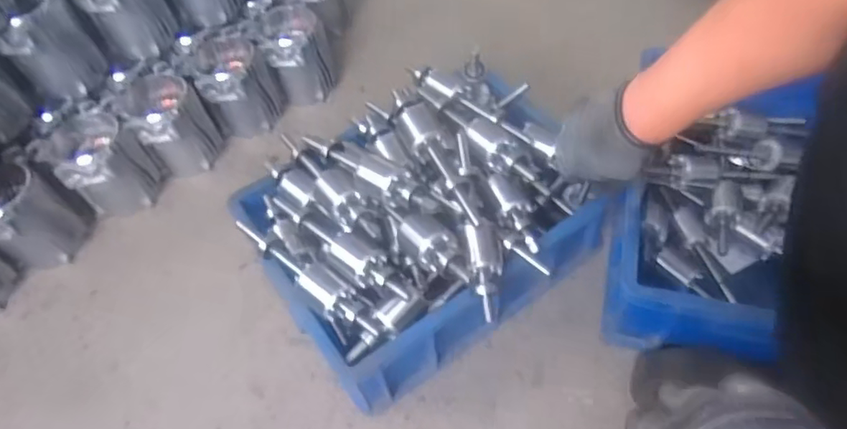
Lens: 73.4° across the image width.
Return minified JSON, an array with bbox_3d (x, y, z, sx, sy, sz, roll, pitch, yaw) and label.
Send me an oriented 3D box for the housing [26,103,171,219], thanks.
[{"bbox_3d":[-0.485,-0.068,0.867,0.121,0.137,0.118,23,59,19],"label":"housing"}]

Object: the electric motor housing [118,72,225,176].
[{"bbox_3d":[-0.396,-0.143,0.896,0.107,0.131,0.132,-35,59,-19],"label":"electric motor housing"}]

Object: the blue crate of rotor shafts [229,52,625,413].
[{"bbox_3d":[0.008,0.003,0.721,0.397,0.213,0.311,-33,59,-18],"label":"blue crate of rotor shafts"}]

